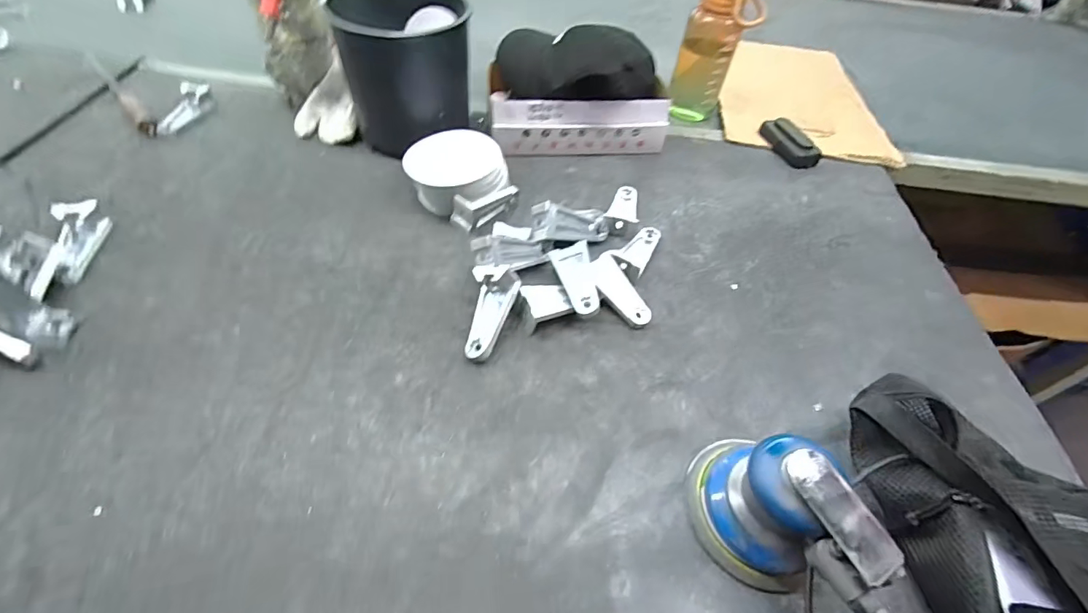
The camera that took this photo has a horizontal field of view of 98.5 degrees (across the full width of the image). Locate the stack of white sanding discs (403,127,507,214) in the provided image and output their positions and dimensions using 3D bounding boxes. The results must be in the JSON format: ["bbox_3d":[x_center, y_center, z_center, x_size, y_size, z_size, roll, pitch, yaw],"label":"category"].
[{"bbox_3d":[-0.113,-0.172,0.612,0.116,0.060,0.116,28,54,17],"label":"stack of white sanding discs"}]

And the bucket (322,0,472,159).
[{"bbox_3d":[-0.188,-0.322,0.655,0.160,0.169,0.160,2,51,-3],"label":"bucket"}]

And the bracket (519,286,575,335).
[{"bbox_3d":[0.001,0.001,0.506,0.056,0.029,0.045,-14,54,-16],"label":"bracket"}]

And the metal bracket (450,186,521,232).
[{"bbox_3d":[-0.073,-0.135,0.596,0.030,0.041,0.098,33,56,20],"label":"metal bracket"}]

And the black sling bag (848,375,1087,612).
[{"bbox_3d":[0.377,0.212,0.341,0.167,0.071,0.331,-4,52,-8],"label":"black sling bag"}]

